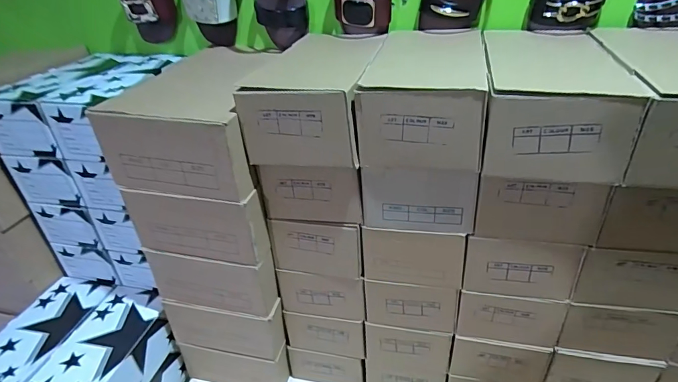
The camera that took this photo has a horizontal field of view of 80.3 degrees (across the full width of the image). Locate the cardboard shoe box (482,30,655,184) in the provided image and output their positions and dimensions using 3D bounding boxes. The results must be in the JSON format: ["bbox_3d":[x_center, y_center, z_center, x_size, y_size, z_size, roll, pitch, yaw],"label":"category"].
[{"bbox_3d":[0.259,-0.123,0.515,0.140,0.101,0.259,6,33,16],"label":"cardboard shoe box"}]

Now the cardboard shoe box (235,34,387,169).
[{"bbox_3d":[-0.024,-0.148,0.578,0.150,0.116,0.281,2,32,10],"label":"cardboard shoe box"}]

